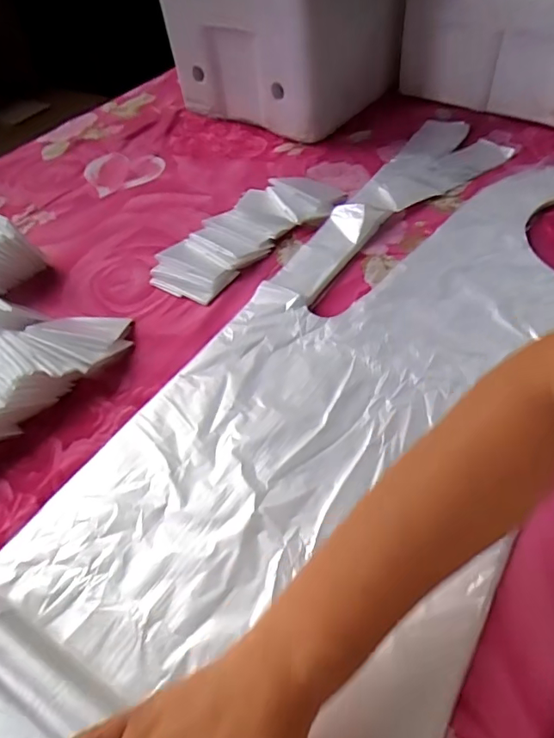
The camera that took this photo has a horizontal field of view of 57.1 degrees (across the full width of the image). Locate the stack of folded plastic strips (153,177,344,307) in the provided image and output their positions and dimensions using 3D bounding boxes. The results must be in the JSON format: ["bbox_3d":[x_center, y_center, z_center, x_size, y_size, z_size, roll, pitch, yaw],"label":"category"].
[{"bbox_3d":[-0.031,-0.168,0.606,0.104,0.026,0.251,30,58,27],"label":"stack of folded plastic strips"}]

